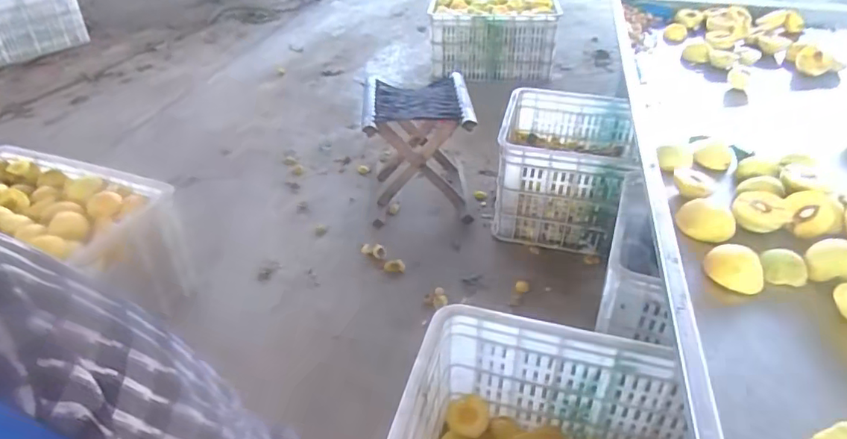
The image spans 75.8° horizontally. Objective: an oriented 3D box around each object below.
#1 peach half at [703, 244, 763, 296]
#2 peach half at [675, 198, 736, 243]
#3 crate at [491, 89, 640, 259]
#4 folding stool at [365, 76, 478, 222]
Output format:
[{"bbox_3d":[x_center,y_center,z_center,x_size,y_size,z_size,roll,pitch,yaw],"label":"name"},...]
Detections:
[{"bbox_3d":[0.397,0.062,0.700,0.060,0.052,0.066,2,36,4],"label":"peach half"},{"bbox_3d":[0.404,-0.001,0.775,0.053,0.043,0.077,-27,44,-32],"label":"peach half"},{"bbox_3d":[0.371,-0.134,1.447,0.312,0.285,0.369,12,38,17],"label":"crate"},{"bbox_3d":[-0.017,-0.192,1.485,0.268,0.302,0.283,-4,36,-4],"label":"folding stool"}]

